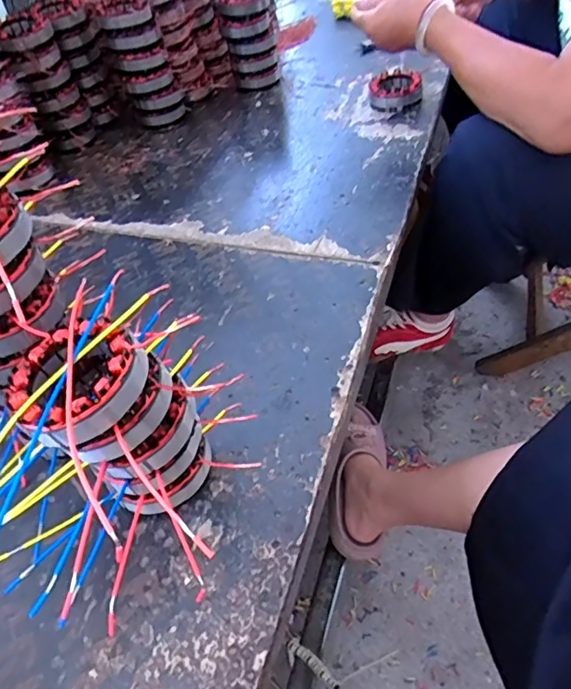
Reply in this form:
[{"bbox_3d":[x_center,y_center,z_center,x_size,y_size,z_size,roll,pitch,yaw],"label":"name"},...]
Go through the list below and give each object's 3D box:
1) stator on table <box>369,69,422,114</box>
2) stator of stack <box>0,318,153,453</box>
[{"bbox_3d":[0.178,-0.411,0.854,0.081,0.034,0.089,4,49,11],"label":"stator on table"},{"bbox_3d":[-0.137,0.022,0.339,0.083,0.033,0.086,-4,48,5],"label":"stator of stack"}]

